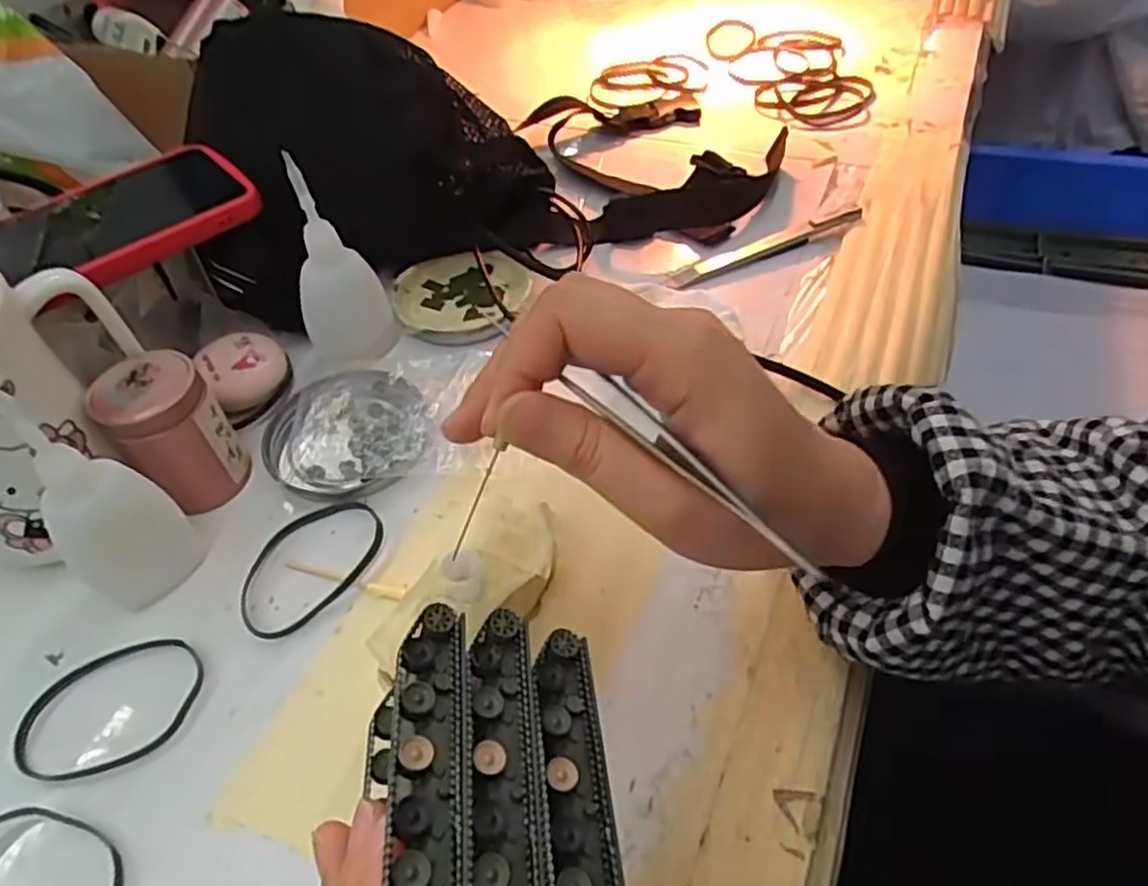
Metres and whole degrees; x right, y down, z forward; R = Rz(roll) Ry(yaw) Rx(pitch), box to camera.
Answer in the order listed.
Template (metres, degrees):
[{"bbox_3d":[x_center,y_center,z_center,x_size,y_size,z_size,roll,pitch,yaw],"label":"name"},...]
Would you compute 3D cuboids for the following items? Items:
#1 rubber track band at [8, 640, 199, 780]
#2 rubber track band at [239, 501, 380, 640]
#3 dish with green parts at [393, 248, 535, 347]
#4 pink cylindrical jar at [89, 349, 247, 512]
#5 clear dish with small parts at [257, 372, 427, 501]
[{"bbox_3d":[-0.179,0.102,0.291,0.069,0.004,0.048,-19,51,-12],"label":"rubber track band"},{"bbox_3d":[-0.116,0.050,0.330,0.047,0.008,0.070,34,60,28],"label":"rubber track band"},{"bbox_3d":[-0.063,-0.083,0.437,0.076,0.019,0.075,-2,50,3],"label":"dish with green parts"},{"bbox_3d":[-0.182,-0.003,0.343,0.042,0.062,0.043,-2,50,3],"label":"pink cylindrical jar"},{"bbox_3d":[-0.112,-0.006,0.372,0.079,0.012,0.076,-2,50,3],"label":"clear dish with small parts"}]

